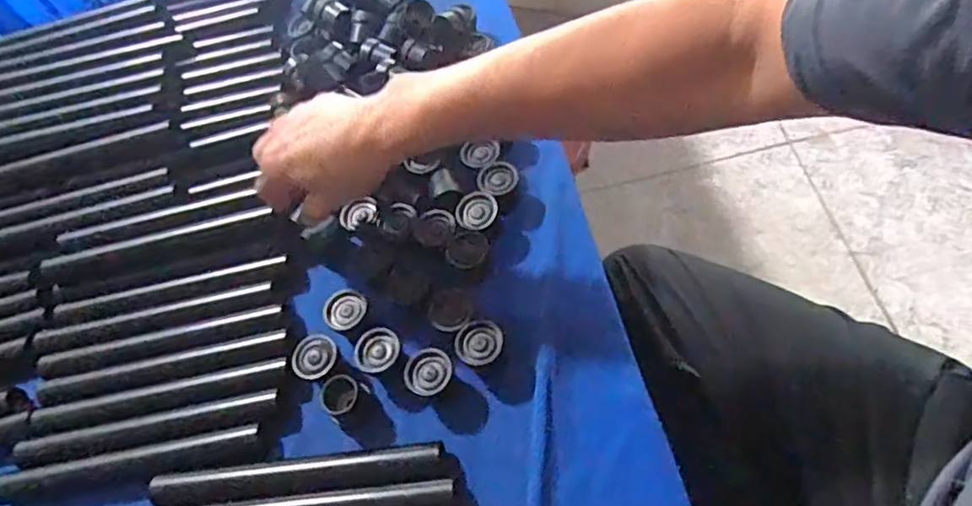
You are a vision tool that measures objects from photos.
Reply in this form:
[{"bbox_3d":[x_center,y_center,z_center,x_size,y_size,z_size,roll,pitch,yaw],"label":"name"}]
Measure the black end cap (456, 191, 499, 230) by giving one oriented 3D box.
[{"bbox_3d":[-0.008,-0.034,0.531,0.035,0.017,0.034,-2,59,3],"label":"black end cap"}]

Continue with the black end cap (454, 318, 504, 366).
[{"bbox_3d":[-0.006,0.068,0.470,0.036,0.020,0.037,-6,58,9],"label":"black end cap"}]

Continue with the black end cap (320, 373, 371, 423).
[{"bbox_3d":[-0.107,0.109,0.472,0.028,0.025,0.031,25,67,24],"label":"black end cap"}]

